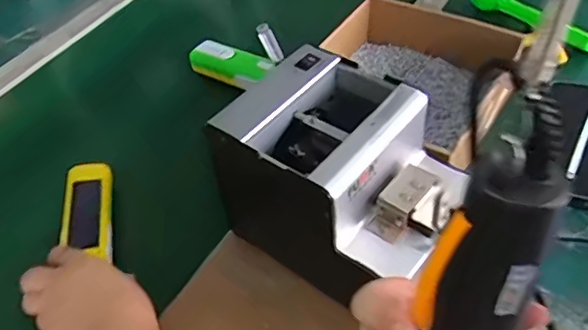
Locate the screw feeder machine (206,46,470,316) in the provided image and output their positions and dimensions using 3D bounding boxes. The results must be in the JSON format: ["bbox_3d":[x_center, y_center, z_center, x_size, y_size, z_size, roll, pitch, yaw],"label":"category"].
[{"bbox_3d":[0.041,0.020,0.464,0.170,0.149,0.134,27,56,29],"label":"screw feeder machine"}]

